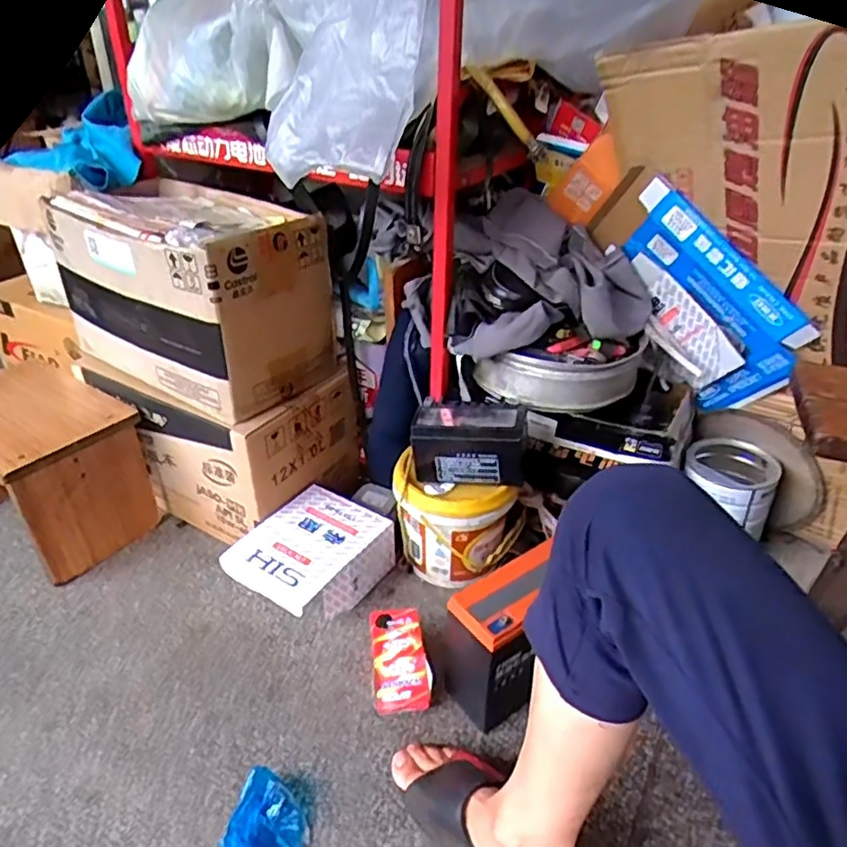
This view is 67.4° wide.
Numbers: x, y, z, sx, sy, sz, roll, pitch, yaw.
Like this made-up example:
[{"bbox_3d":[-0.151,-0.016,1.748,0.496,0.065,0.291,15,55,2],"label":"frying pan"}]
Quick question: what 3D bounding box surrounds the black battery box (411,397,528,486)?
[{"bbox_3d":[0.066,0.023,0.876,0.147,0.101,0.079,8,33,9],"label":"black battery box"}]

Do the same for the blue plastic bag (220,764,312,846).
[{"bbox_3d":[-0.157,0.409,0.643,0.081,0.035,0.105,4,33,2],"label":"blue plastic bag"}]

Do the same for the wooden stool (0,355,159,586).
[{"bbox_3d":[-0.593,0.068,0.993,0.286,0.223,0.196,22,37,28],"label":"wooden stool"}]

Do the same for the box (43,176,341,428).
[{"bbox_3d":[-0.336,-0.207,0.948,0.390,0.240,0.240,23,38,29],"label":"box"}]

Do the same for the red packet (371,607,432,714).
[{"bbox_3d":[-0.031,0.294,0.800,0.069,0.065,0.125,-3,33,-8],"label":"red packet"}]

